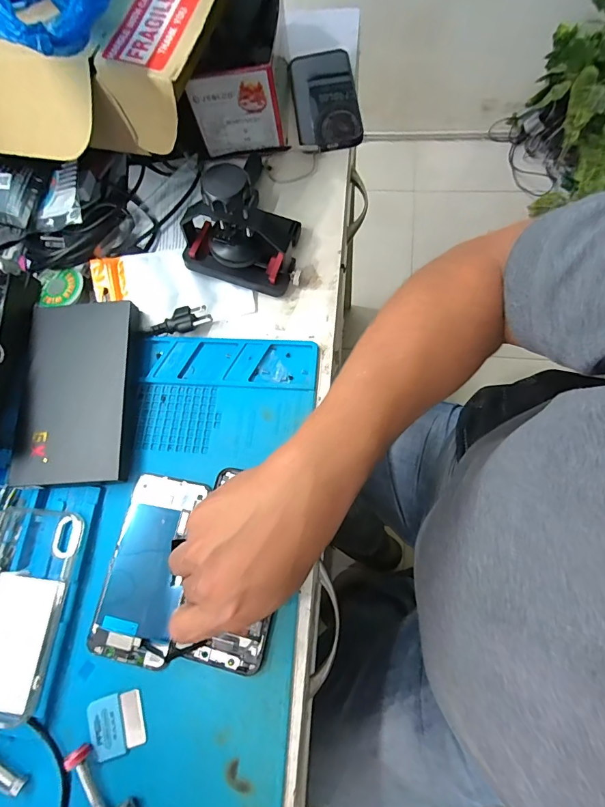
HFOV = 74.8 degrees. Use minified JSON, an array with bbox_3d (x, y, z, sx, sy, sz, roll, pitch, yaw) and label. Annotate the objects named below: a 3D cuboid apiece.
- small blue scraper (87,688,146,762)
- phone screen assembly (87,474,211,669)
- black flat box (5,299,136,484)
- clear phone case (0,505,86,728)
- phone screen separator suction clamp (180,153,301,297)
[{"bbox_3d":[-0.141,0.243,0.300,0.041,0.004,0.039,-18,71,-1],"label":"small blue scraper"},{"bbox_3d":[-0.131,0.136,0.337,0.068,0.010,0.144,8,72,4],"label":"phone screen assembly"},{"bbox_3d":[-0.216,-0.013,0.378,0.105,0.019,0.179,-6,72,4],"label":"black flat box"},{"bbox_3d":[-0.239,0.166,0.323,0.085,0.014,0.153,4,72,7],"label":"clear phone case"},{"bbox_3d":[-0.059,-0.178,0.376,0.110,0.115,0.089,17,74,10],"label":"phone screen separator suction clamp"}]

